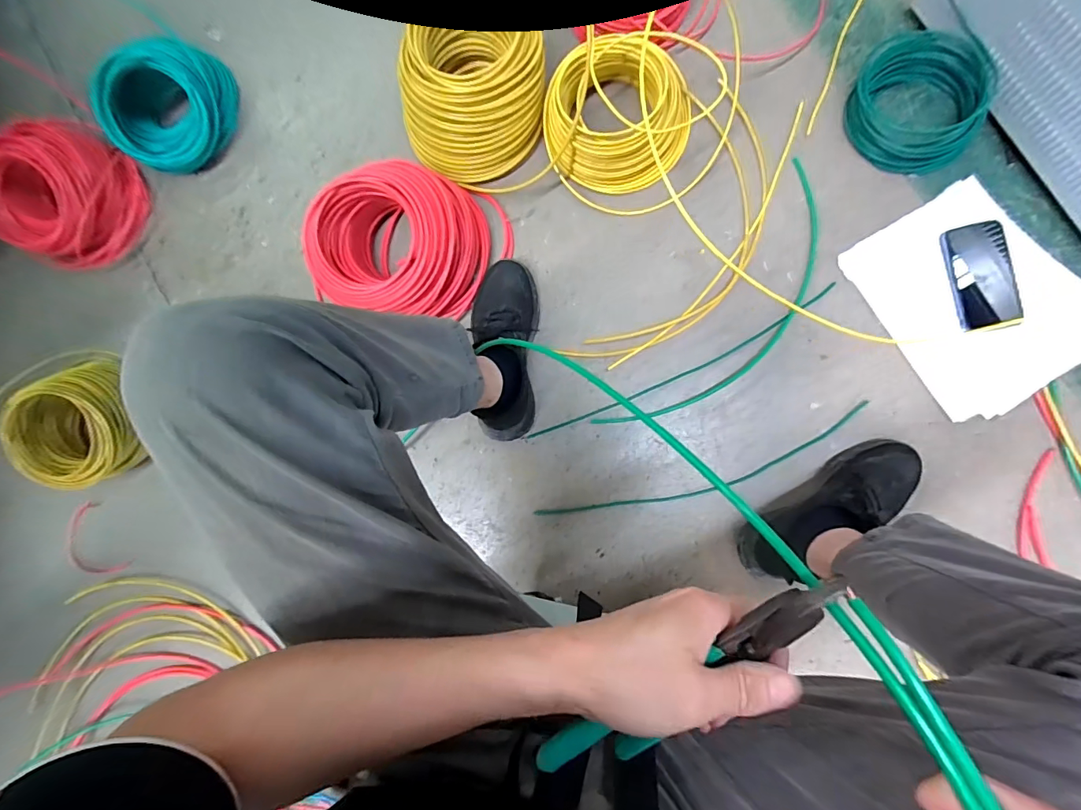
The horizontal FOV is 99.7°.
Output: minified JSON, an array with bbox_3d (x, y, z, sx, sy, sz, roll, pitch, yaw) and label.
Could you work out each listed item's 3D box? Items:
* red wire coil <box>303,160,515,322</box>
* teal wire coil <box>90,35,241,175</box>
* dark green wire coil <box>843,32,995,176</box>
[{"bbox_3d":[-0.212,-0.256,0.725,0.302,0.128,0.237,7,89,8],"label":"red wire coil"},{"bbox_3d":[-0.641,-0.521,0.771,0.137,0.141,0.222,38,93,8],"label":"teal wire coil"},{"bbox_3d":[0.547,-0.442,0.667,0.158,0.060,0.193,-29,84,6],"label":"dark green wire coil"}]

